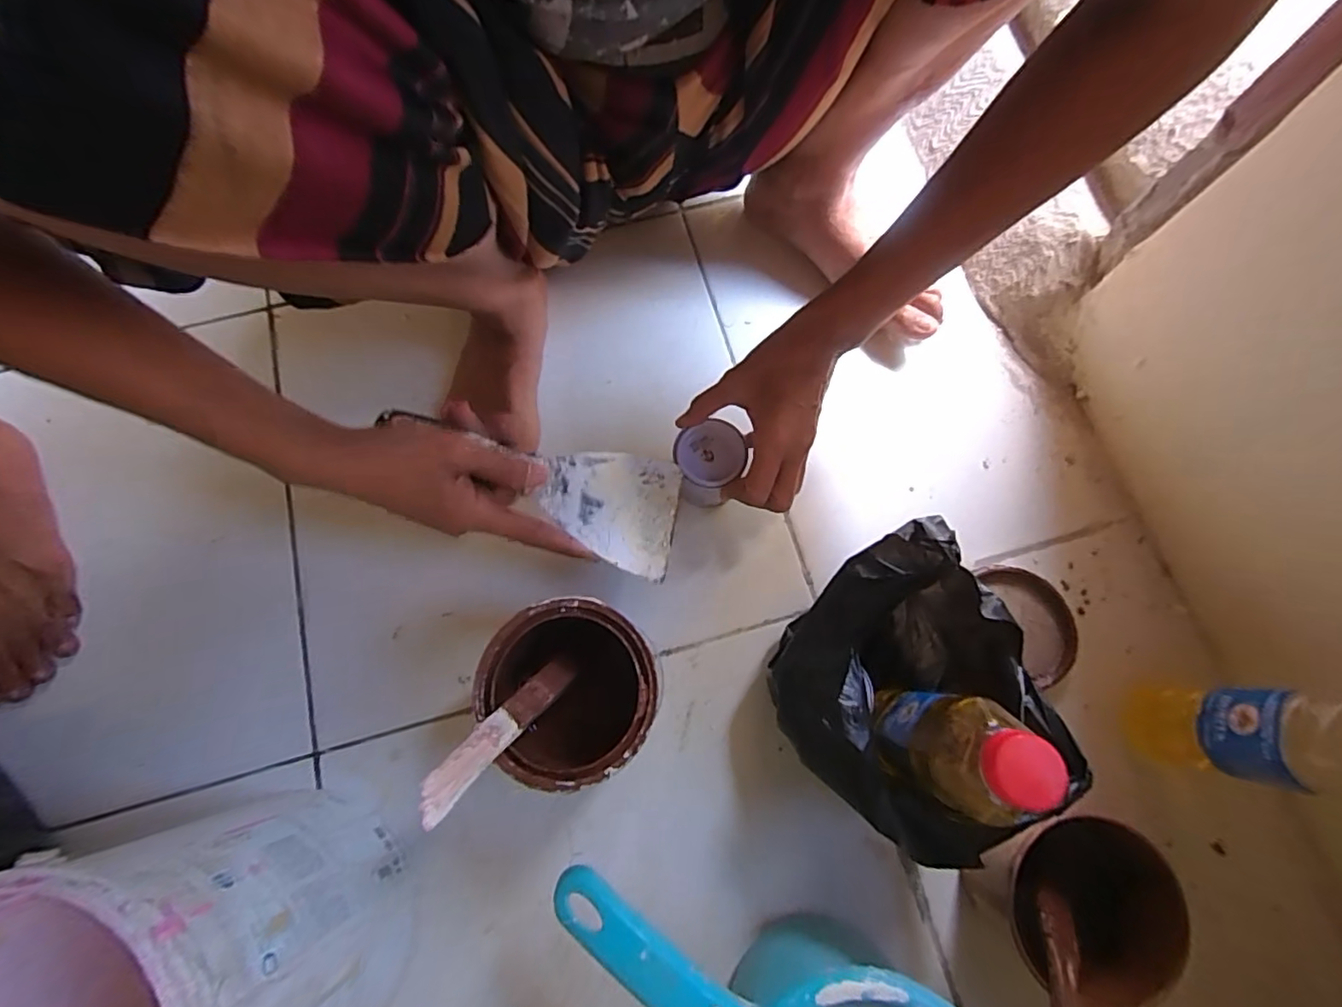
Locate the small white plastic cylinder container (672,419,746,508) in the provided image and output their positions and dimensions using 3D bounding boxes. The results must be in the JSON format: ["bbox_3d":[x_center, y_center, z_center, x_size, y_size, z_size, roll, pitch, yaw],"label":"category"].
[{"bbox_3d":[0.029,-0.032,0.441,0.052,0.040,0.057,0,74,1],"label":"small white plastic cylinder container"}]

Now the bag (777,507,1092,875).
[{"bbox_3d":[0.142,0.113,0.369,0.149,0.134,0.130,-43,78,-10],"label":"bag"}]

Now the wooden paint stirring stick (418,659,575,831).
[{"bbox_3d":[-0.077,0.111,0.352,0.019,0.215,0.007,31,114,9],"label":"wooden paint stirring stick"}]

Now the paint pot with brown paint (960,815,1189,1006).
[{"bbox_3d":[0.244,0.250,0.355,0.094,0.074,0.099,0,74,1],"label":"paint pot with brown paint"}]

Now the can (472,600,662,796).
[{"bbox_3d":[-0.058,0.123,0.376,0.103,0.120,0.102,-5,74,0],"label":"can"}]

